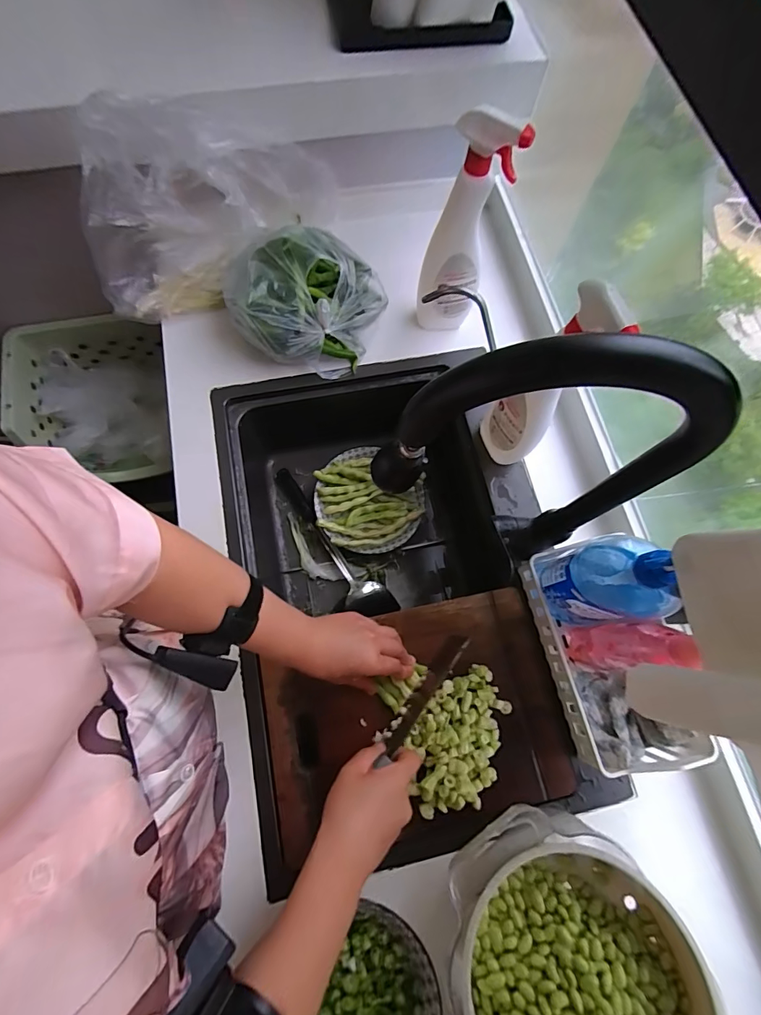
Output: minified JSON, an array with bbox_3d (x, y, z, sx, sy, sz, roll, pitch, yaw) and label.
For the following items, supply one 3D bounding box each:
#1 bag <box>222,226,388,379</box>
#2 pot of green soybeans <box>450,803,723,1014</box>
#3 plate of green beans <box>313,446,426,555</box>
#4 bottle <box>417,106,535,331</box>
[{"bbox_3d":[-0.107,-0.306,0.648,0.228,0.150,0.150,-21,74,-8],"label":"bag"},{"bbox_3d":[0.186,0.449,0.417,0.216,0.122,0.266,-39,78,-12],"label":"pot of green soybeans"},{"bbox_3d":[-0.024,-0.010,0.788,0.195,0.037,0.184,0,73,-1],"label":"plate of green beans"},{"bbox_3d":[0.108,-0.363,0.582,0.089,0.280,0.051,7,73,1],"label":"bottle"}]

